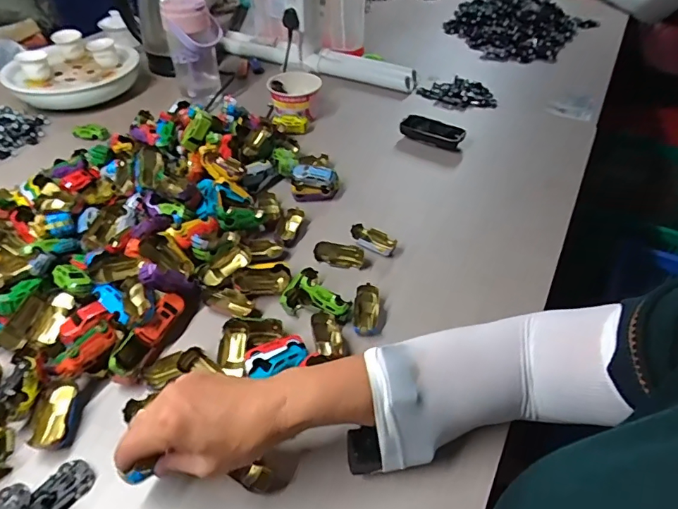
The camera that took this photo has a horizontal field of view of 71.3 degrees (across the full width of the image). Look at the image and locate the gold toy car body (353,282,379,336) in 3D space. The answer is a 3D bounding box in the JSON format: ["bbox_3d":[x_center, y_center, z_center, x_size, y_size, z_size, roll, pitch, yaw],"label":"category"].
[{"bbox_3d":[0.031,0.064,0.539,0.028,0.020,0.065,2,43,4],"label":"gold toy car body"}]

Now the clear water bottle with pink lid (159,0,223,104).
[{"bbox_3d":[-0.263,-0.375,0.880,0.095,0.177,0.075,-10,44,-10],"label":"clear water bottle with pink lid"}]

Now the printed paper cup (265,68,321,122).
[{"bbox_3d":[-0.081,-0.289,0.864,0.097,0.059,0.080,0,43,1],"label":"printed paper cup"}]

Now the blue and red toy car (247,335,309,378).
[{"bbox_3d":[-0.064,0.110,0.487,0.061,0.026,0.041,-10,44,-10],"label":"blue and red toy car"}]

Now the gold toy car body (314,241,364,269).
[{"bbox_3d":[0.000,0.001,0.606,0.062,0.024,0.024,5,44,6],"label":"gold toy car body"}]

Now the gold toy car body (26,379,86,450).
[{"bbox_3d":[-0.266,0.150,0.447,0.033,0.015,0.063,-4,43,-3],"label":"gold toy car body"}]

